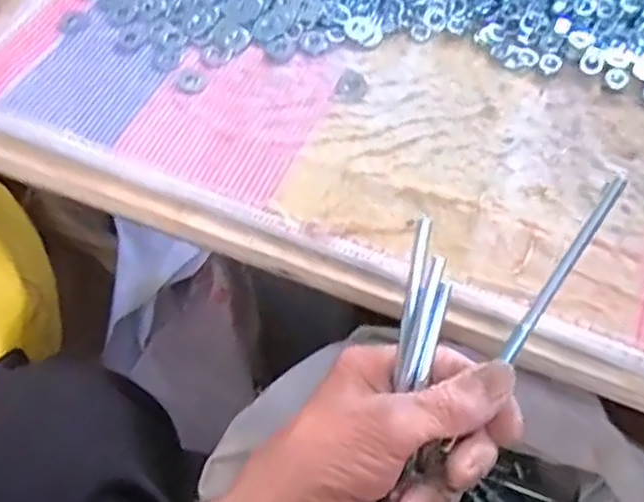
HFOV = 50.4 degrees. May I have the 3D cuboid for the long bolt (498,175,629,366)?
[{"bbox_3d":[0.108,0.008,0.305,0.007,0.004,0.097,33,88,20],"label":"long bolt"}]

